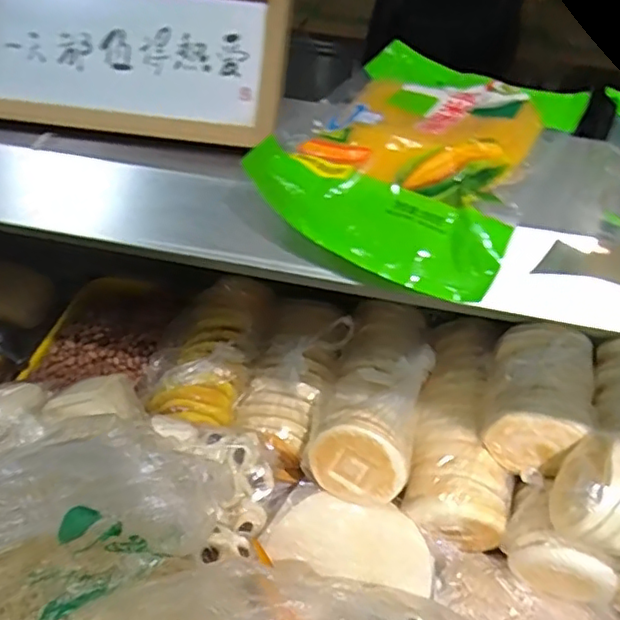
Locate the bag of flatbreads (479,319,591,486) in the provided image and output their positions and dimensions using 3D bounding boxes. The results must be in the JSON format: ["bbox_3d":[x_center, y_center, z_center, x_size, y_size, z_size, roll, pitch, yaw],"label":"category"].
[{"bbox_3d":[0.309,0.121,0.835,0.145,0.121,0.169,22,47,18],"label":"bag of flatbreads"}]

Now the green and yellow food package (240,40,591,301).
[{"bbox_3d":[0.087,-0.120,0.447,0.178,0.050,0.257,23,48,19],"label":"green and yellow food package"}]

